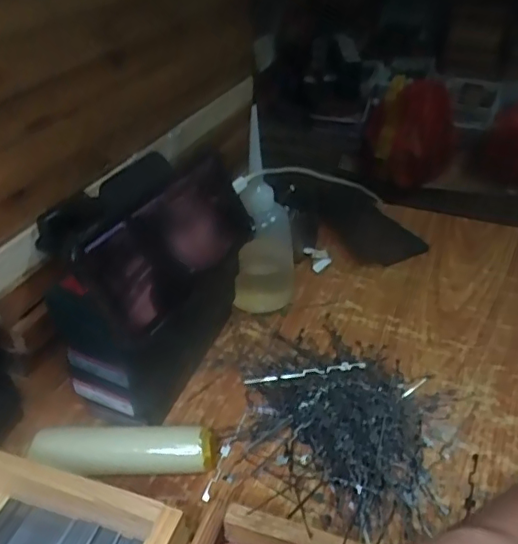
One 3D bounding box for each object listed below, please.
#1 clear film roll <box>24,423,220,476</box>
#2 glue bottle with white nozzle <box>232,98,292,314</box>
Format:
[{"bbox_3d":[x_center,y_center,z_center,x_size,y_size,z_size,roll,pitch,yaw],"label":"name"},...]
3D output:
[{"bbox_3d":[-0.092,0.126,0.391,0.121,0.028,0.027,-2,36,0],"label":"clear film roll"},{"bbox_3d":[0.004,-0.041,0.498,0.053,0.162,0.042,3,36,6],"label":"glue bottle with white nozzle"}]

